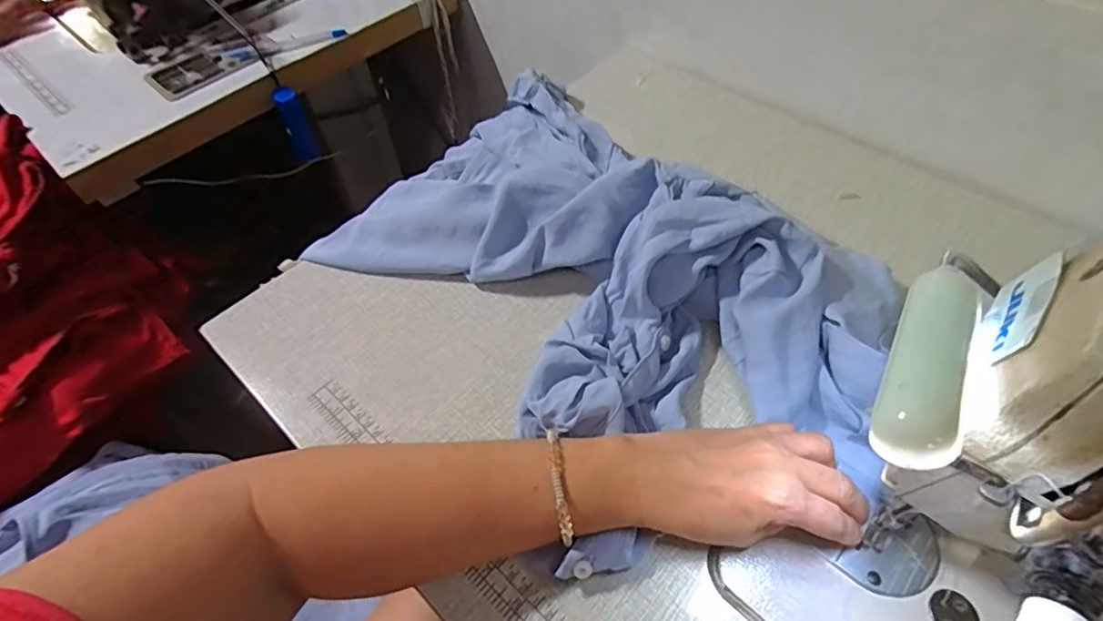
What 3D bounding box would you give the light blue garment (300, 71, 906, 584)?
[{"bbox_3d":[0.031,-0.036,0.411,0.280,0.069,0.418,-32,58,-19],"label":"light blue garment"}]

